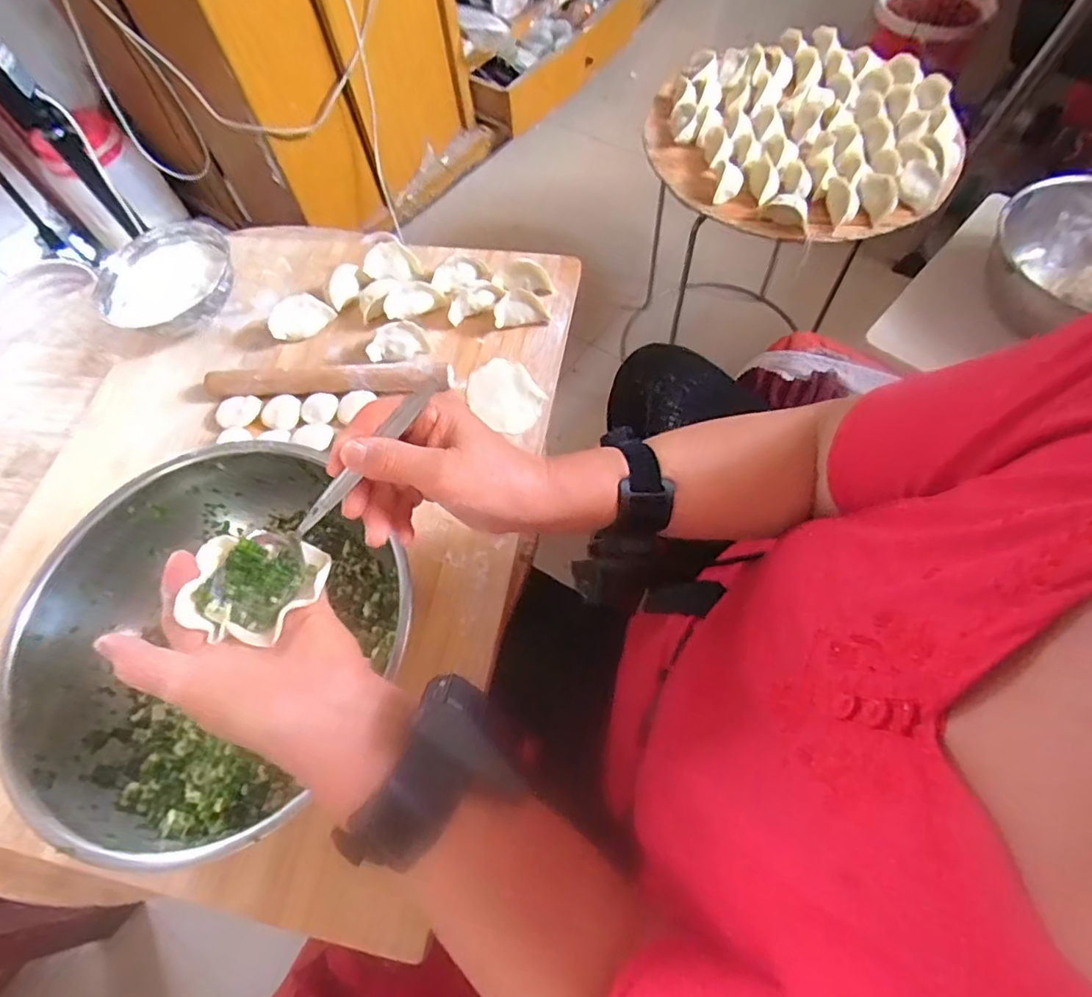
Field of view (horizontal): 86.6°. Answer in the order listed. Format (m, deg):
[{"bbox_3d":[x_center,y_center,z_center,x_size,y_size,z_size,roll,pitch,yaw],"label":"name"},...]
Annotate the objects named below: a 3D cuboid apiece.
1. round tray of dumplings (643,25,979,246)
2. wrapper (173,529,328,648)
[{"bbox_3d":[0.344,-0.507,0.788,0.391,0.047,0.368,-2,64,3],"label":"round tray of dumplings"},{"bbox_3d":[-0.166,0.050,0.335,0.069,0.024,0.058,5,64,6],"label":"wrapper"}]

